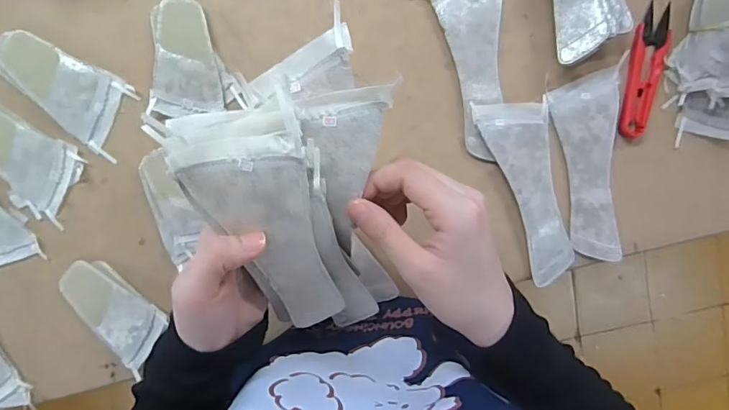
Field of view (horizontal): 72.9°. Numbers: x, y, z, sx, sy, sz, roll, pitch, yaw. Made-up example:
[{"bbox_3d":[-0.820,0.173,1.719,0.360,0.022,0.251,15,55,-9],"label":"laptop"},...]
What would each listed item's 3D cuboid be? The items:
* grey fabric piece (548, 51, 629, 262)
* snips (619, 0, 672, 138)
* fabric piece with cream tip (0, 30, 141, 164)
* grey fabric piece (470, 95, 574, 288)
[{"bbox_3d":[0.199,-0.035,0.435,0.060,0.020,0.166,-4,98,-5],"label":"grey fabric piece"},{"bbox_3d":[0.246,-0.117,0.431,0.030,0.013,0.113,8,97,-6],"label":"snips"},{"bbox_3d":[-0.247,-0.092,0.397,0.111,0.008,0.062,29,95,-9],"label":"fabric piece with cream tip"},{"bbox_3d":[0.144,-0.011,0.438,0.063,0.014,0.163,-14,99,-3],"label":"grey fabric piece"}]

